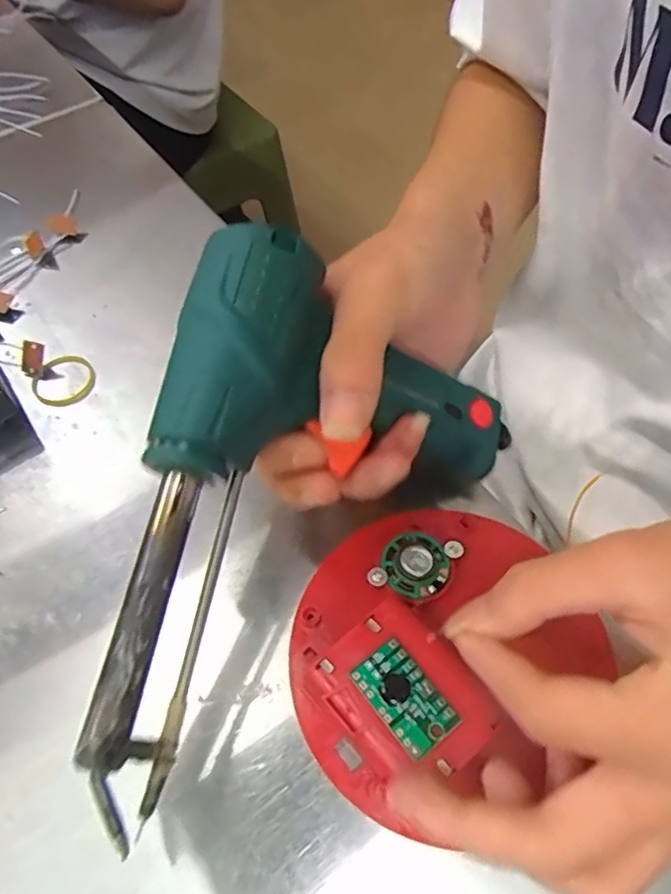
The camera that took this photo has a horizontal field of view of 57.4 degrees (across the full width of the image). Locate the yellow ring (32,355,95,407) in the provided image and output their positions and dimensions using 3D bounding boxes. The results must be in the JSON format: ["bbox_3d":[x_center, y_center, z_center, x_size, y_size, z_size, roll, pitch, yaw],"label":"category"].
[{"bbox_3d":[-0.141,-0.035,0.316,0.030,0.004,0.033,0,57,0],"label":"yellow ring"}]

